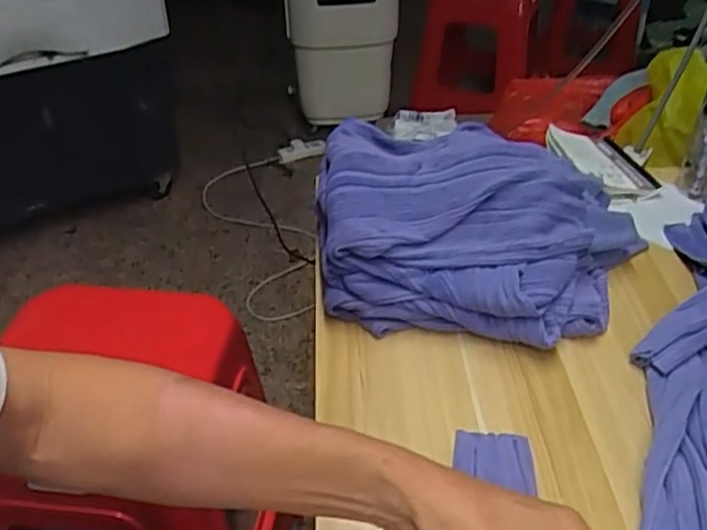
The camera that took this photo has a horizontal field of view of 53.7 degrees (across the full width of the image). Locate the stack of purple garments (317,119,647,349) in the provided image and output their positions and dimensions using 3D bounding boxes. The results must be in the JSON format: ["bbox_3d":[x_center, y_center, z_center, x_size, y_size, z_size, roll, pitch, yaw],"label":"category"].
[{"bbox_3d":[0.121,-0.051,0.728,0.326,0.115,0.269,9,40,12],"label":"stack of purple garments"}]

